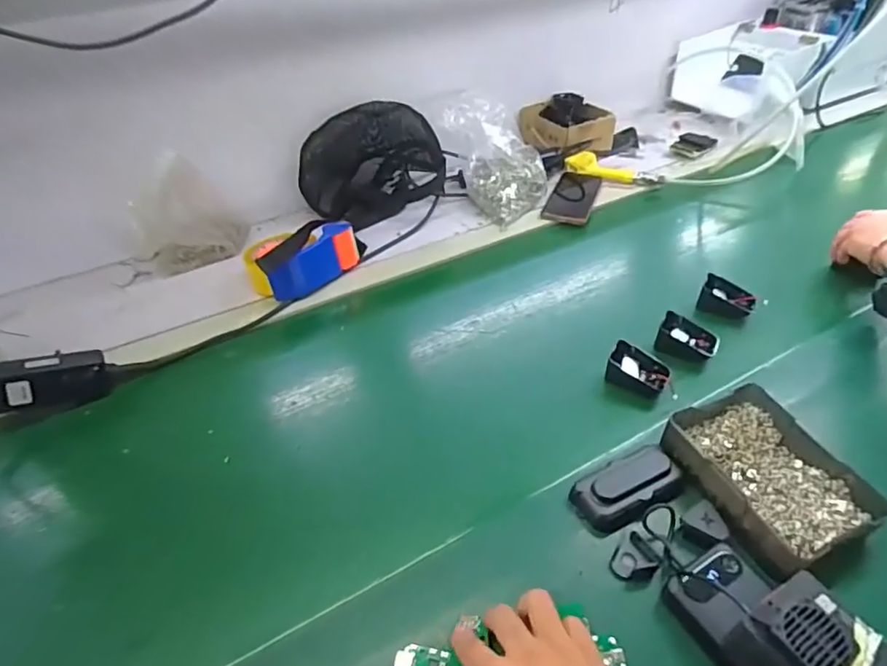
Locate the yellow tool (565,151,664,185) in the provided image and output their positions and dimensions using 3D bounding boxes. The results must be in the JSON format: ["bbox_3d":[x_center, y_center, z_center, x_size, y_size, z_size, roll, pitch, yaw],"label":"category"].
[{"bbox_3d":[0.313,-0.300,1.014,0.172,0.043,0.035,17,44,22],"label":"yellow tool"}]

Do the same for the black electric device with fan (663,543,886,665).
[{"bbox_3d":[0.241,0.217,0.385,0.077,0.076,0.156,-18,42,-17],"label":"black electric device with fan"}]

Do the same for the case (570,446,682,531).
[{"bbox_3d":[0.172,0.142,0.511,0.102,0.022,0.049,-22,44,-21],"label":"case"}]

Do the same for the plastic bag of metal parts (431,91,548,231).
[{"bbox_3d":[0.095,-0.301,0.937,0.167,0.161,0.159,-33,48,-31],"label":"plastic bag of metal parts"}]

